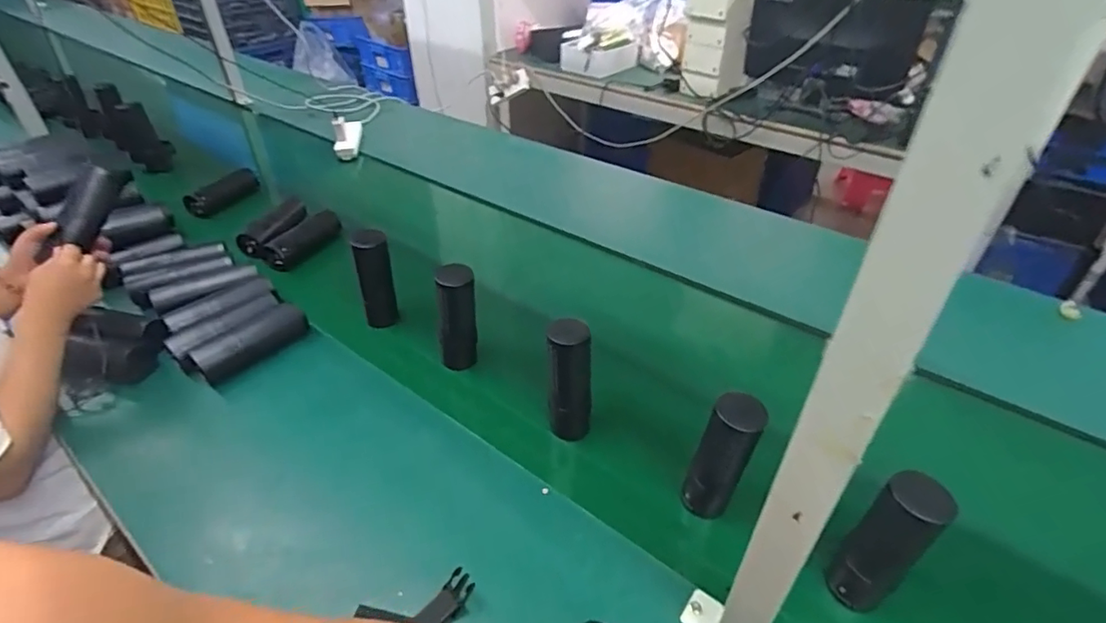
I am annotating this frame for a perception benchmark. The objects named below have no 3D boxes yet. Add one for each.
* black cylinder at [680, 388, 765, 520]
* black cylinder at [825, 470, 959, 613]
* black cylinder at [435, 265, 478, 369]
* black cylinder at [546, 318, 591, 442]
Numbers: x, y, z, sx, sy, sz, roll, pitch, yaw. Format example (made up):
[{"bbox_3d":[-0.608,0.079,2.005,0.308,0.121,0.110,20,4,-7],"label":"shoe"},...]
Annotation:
[{"bbox_3d":[0.186,0.165,0.602,0.057,0.161,0.047,19,43,23],"label":"black cylinder"},{"bbox_3d":[0.314,0.224,0.518,0.056,0.165,0.054,-23,44,-25],"label":"black cylinder"},{"bbox_3d":[-0.139,0.005,0.796,0.062,0.156,0.054,-7,39,-8],"label":"black cylinder"},{"bbox_3d":[0.024,0.090,0.690,0.058,0.154,0.062,-4,39,-4],"label":"black cylinder"}]

